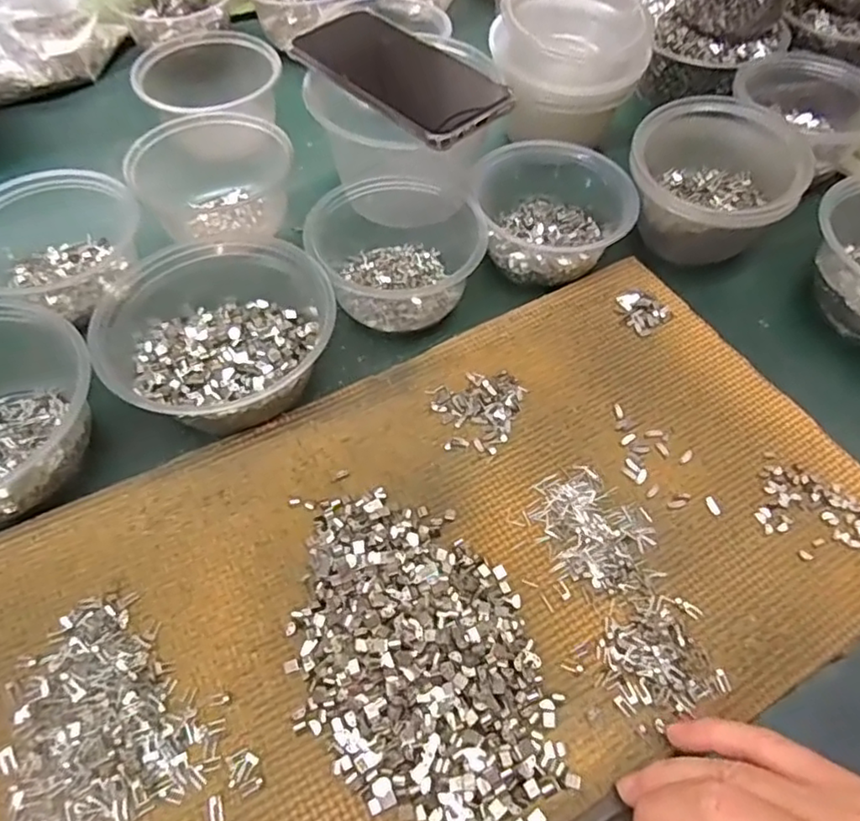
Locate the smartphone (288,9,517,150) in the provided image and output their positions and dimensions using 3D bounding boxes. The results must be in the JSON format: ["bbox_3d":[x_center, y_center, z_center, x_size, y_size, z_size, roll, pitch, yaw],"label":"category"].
[{"bbox_3d":[-0.022,-0.237,0.443,0.159,0.009,0.076,40,65,21],"label":"smartphone"}]

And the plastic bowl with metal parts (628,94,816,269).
[{"bbox_3d":[0.201,-0.162,0.457,0.114,0.070,0.105,1,57,-1],"label":"plastic bowl with metal parts"}]

